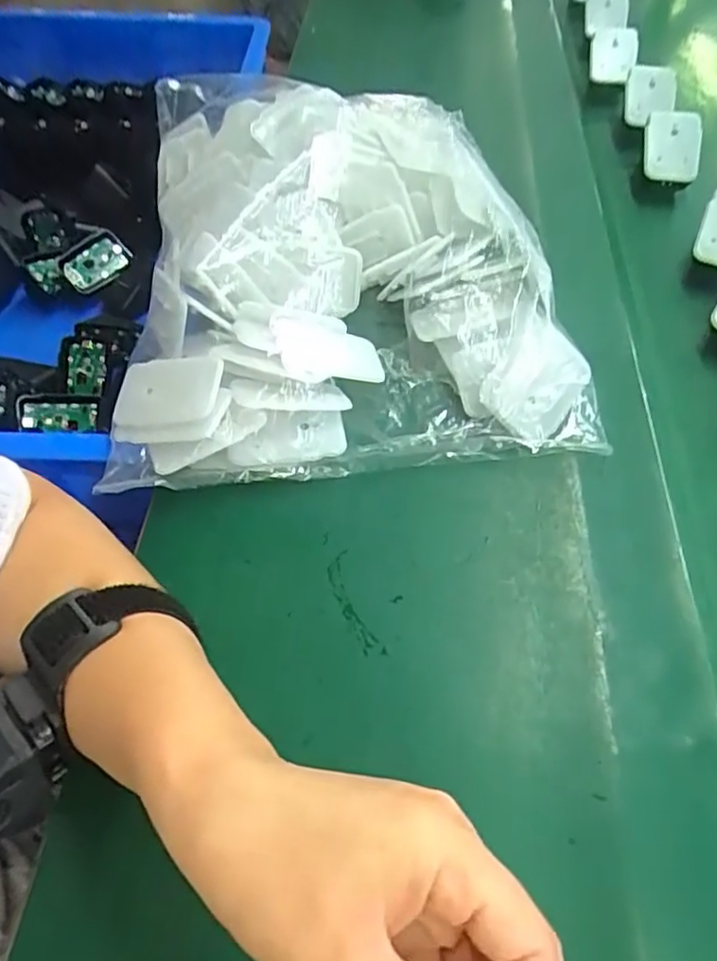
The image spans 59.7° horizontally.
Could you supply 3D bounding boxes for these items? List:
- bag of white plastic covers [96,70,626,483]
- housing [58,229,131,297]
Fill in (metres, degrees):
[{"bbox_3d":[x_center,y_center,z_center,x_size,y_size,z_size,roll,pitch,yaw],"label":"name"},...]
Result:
[{"bbox_3d":[-0.012,-0.159,0.430,0.288,0.081,0.335,-5,57,-2],"label":"bag of white plastic covers"},{"bbox_3d":[-0.268,-0.222,0.637,0.067,0.045,0.011,-47,25,-16],"label":"housing"}]

